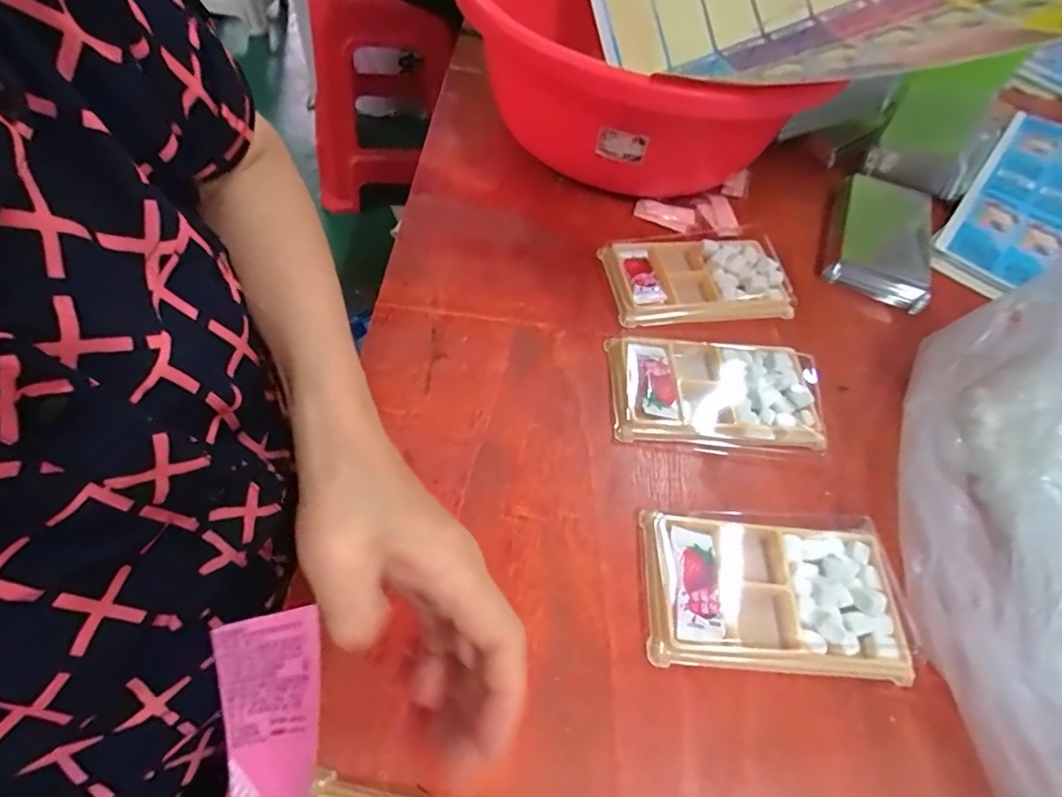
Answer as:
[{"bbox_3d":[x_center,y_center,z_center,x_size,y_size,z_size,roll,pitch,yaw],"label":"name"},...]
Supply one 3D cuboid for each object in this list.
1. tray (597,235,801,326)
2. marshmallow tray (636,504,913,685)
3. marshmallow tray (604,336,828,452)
[{"bbox_3d":[0.124,-0.094,0.402,0.126,0.018,0.077,-3,57,-9],"label":"tray"},{"bbox_3d":[0.126,0.101,0.283,0.130,0.013,0.079,2,58,-2],"label":"marshmallow tray"},{"bbox_3d":[0.119,-0.005,0.349,0.132,0.015,0.076,6,56,-3],"label":"marshmallow tray"}]

